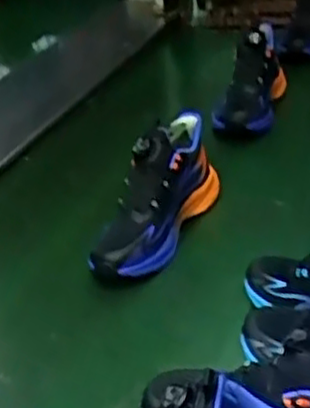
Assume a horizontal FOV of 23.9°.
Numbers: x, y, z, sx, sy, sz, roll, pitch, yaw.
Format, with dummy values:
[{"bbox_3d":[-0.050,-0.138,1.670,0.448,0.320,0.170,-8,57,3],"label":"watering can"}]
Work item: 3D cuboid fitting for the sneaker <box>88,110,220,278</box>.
[{"bbox_3d":[0.009,-0.020,0.969,0.080,0.119,0.272,9,33,25],"label":"sneaker"}]

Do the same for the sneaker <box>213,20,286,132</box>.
[{"bbox_3d":[0.169,-0.219,1.291,0.096,0.145,0.259,4,31,18],"label":"sneaker"}]

